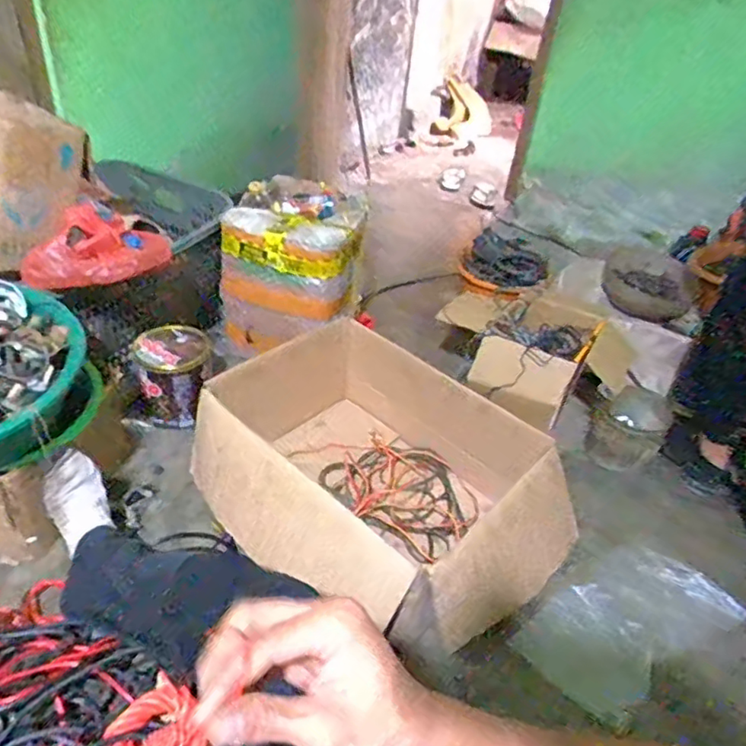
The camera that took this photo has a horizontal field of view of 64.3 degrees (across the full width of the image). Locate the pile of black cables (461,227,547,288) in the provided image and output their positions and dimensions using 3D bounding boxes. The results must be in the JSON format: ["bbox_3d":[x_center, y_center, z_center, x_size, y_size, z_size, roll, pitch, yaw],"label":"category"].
[{"bbox_3d":[0.351,-0.288,1.545,0.123,0.084,0.215,-27,49,-35],"label":"pile of black cables"}]

